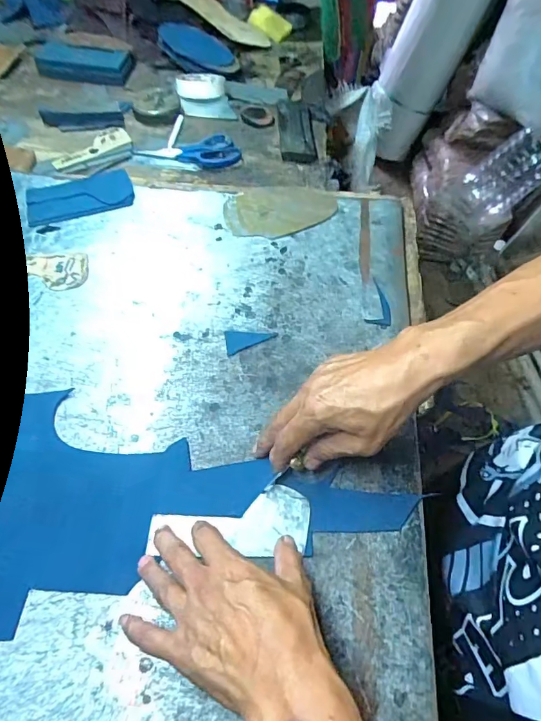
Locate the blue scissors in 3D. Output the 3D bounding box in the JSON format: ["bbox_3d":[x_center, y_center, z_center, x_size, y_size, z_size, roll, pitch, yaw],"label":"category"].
[{"bbox_3d":[-0.124,-0.312,0.693,0.148,0.014,0.070,-13,61,-13],"label":"blue scissors"}]

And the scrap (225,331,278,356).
[{"bbox_3d":[-0.022,-0.019,0.488,0.053,0.004,0.027,0,64,-2],"label":"scrap"}]

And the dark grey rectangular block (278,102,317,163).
[{"bbox_3d":[0.042,-0.386,0.753,0.057,0.019,0.191,1,56,-4],"label":"dark grey rectangular block"}]

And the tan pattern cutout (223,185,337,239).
[{"bbox_3d":[0.011,-0.198,0.592,0.140,0.006,0.088,-19,65,-9],"label":"tan pattern cutout"}]

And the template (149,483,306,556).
[{"bbox_3d":[-0.034,0.135,0.388,0.133,0.006,0.057,3,60,-2],"label":"template"}]

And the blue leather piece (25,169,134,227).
[{"bbox_3d":[-0.252,-0.218,0.601,0.135,0.007,0.079,-14,62,-6],"label":"blue leather piece"}]

